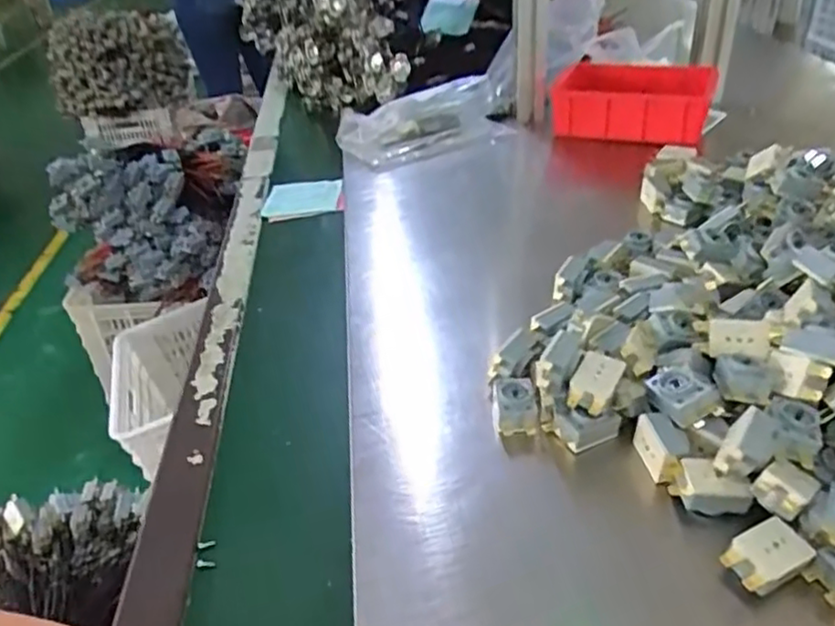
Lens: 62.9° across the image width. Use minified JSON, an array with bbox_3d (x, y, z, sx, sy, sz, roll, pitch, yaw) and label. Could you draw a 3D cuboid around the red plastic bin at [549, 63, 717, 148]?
[{"bbox_3d":[0.282,-0.279,0.908,0.207,0.062,0.145,6,36,16],"label":"red plastic bin"}]

